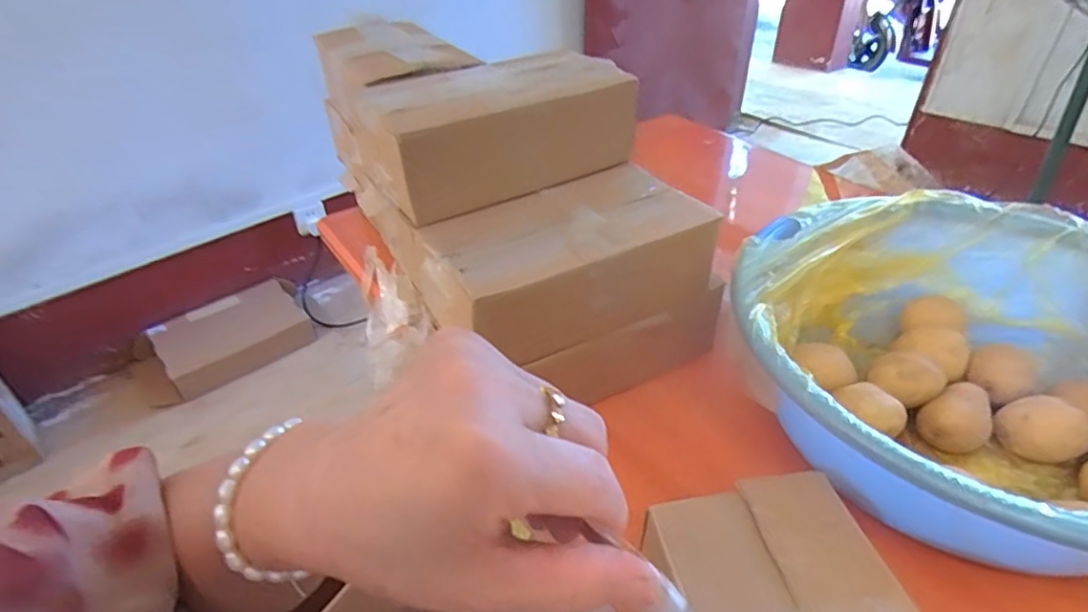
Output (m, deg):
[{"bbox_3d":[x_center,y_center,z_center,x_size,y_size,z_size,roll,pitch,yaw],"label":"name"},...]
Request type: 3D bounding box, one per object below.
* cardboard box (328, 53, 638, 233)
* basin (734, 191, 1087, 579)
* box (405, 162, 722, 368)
[{"bbox_3d":[-0.042,-0.140,0.468,0.212,0.072,0.129,-24,42,-23],"label":"cardboard box"},{"bbox_3d":[0.301,0.052,0.414,0.319,0.119,0.317,-2,38,2],"label":"basin"},{"bbox_3d":[0.015,-0.032,0.446,0.216,0.072,0.115,-23,42,-22],"label":"box"}]

